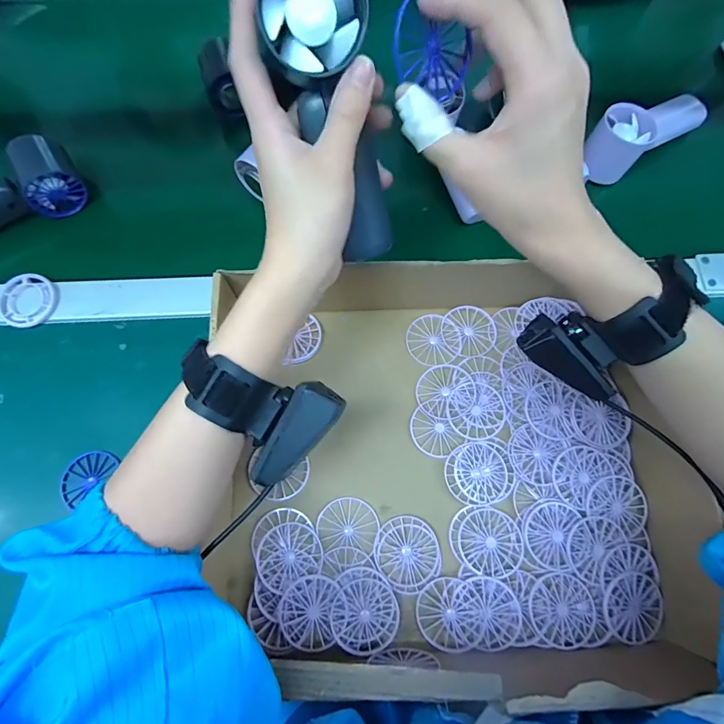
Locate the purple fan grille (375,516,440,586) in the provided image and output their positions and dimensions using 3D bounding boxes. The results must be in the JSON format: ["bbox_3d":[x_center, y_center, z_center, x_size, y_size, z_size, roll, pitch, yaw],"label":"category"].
[{"bbox_3d":[0.036,0.150,0.328,0.049,0.004,0.049,-19,75,-6],"label":"purple fan grille"}]

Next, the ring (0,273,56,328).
[{"bbox_3d":[-0.320,-0.059,0.397,0.048,0.010,0.053,5,74,0],"label":"ring"}]

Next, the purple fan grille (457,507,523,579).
[{"bbox_3d":[0.102,0.142,0.328,0.049,0.007,0.049,0,74,-1],"label":"purple fan grille"}]

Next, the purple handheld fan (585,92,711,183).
[{"bbox_3d":[0.308,-0.249,0.447,0.161,0.056,0.051,-29,74,-20],"label":"purple handheld fan"}]

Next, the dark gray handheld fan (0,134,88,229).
[{"bbox_3d":[-0.363,-0.171,0.417,0.150,0.043,0.066,-22,75,-7],"label":"dark gray handheld fan"}]

